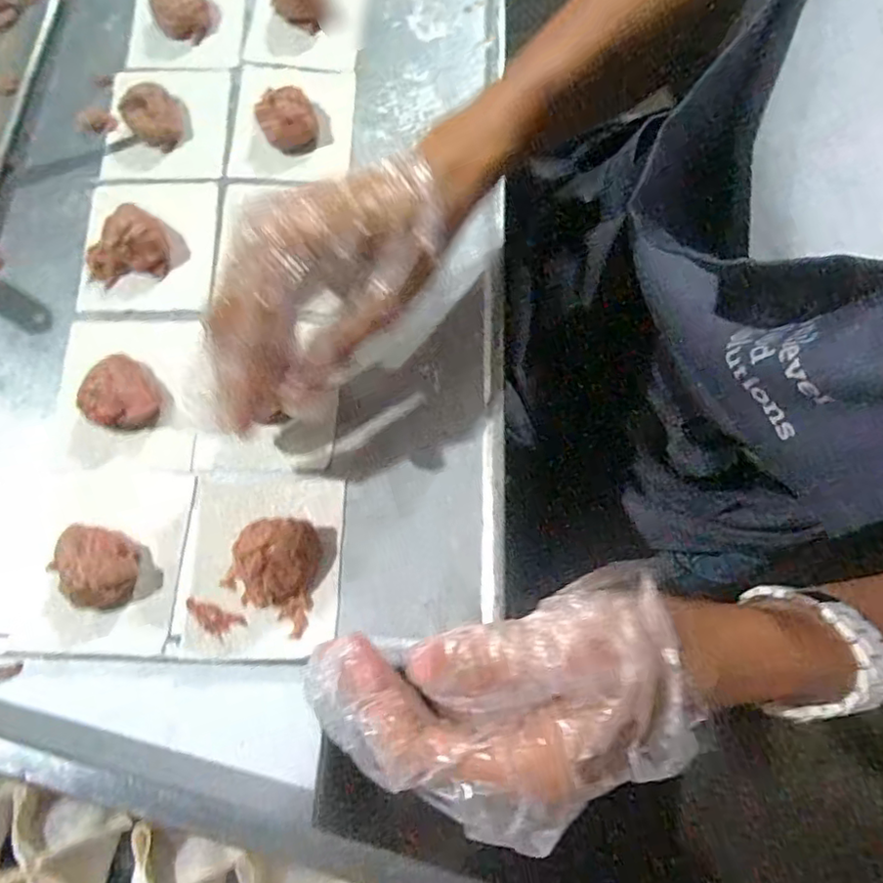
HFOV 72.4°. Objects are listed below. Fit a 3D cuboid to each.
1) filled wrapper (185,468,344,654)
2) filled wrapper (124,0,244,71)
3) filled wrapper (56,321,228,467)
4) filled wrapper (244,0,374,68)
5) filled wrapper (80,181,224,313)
[{"bbox_3d":[-0.086,0.056,0.286,0.072,0.021,0.086,0,72,0],"label":"filled wrapper"},{"bbox_3d":[-0.173,-0.290,0.400,0.075,0.025,0.087,-2,73,-1],"label":"filled wrapper"},{"bbox_3d":[-0.165,-0.030,0.314,0.069,0.019,0.086,-3,73,-1],"label":"filled wrapper"},{"bbox_3d":[-0.088,-0.290,0.397,0.080,0.018,0.084,0,72,0],"label":"filled wrapper"},{"bbox_3d":[-0.171,-0.118,0.344,0.075,0.027,0.087,-1,73,0],"label":"filled wrapper"}]

